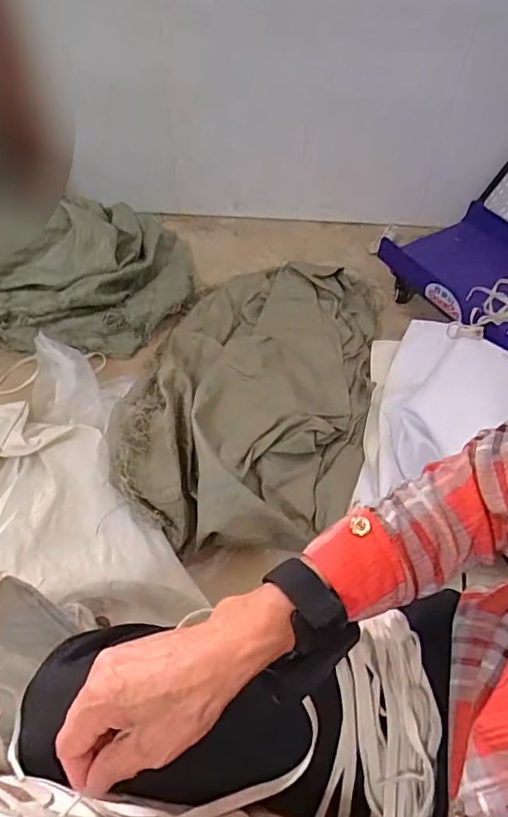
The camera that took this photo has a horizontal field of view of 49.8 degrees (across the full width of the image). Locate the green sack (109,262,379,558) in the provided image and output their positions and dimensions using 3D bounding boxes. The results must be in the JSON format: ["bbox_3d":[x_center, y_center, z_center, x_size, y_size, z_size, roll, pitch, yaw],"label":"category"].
[{"bbox_3d":[0.008,-0.069,0.999,0.407,0.116,0.697,12,54,7],"label":"green sack"}]

